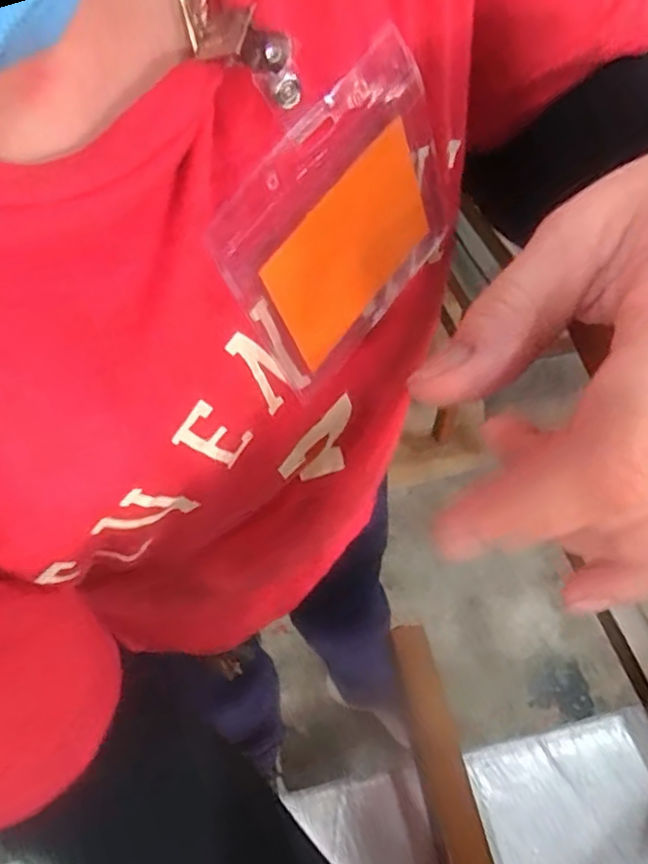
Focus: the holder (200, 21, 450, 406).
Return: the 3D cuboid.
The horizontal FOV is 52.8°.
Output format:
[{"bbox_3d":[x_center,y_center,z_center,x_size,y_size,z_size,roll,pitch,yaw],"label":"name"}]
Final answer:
[{"bbox_3d":[0.009,-0.071,0.226,0.006,0.088,0.099,30,77,34],"label":"holder"}]

